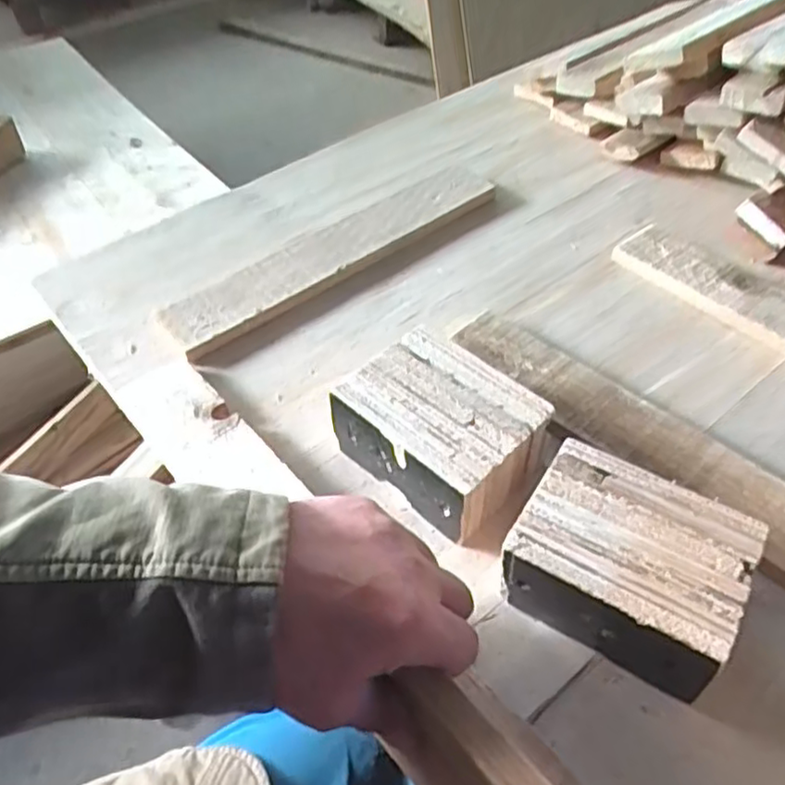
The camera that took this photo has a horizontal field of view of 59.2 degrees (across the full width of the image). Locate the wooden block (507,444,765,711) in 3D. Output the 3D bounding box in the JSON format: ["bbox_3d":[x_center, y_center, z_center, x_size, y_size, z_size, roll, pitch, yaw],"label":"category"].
[{"bbox_3d":[0.135,0.102,0.400,0.116,0.065,0.095,23,51,23],"label":"wooden block"}]

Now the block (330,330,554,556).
[{"bbox_3d":[0.037,0.032,0.473,0.094,0.071,0.124,-36,54,-28],"label":"block"}]

